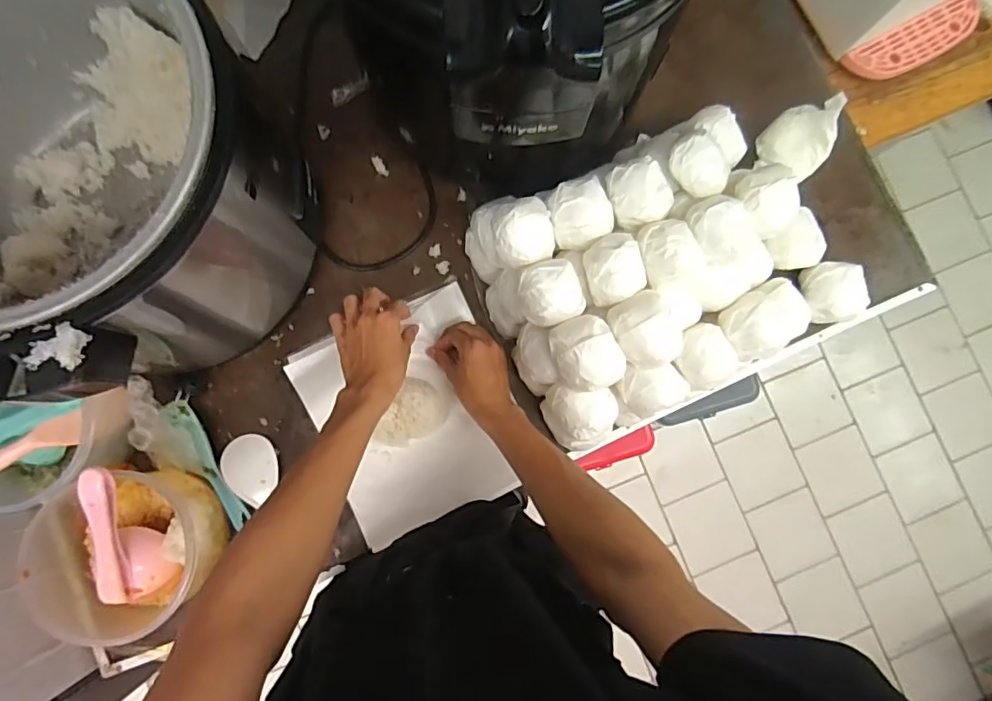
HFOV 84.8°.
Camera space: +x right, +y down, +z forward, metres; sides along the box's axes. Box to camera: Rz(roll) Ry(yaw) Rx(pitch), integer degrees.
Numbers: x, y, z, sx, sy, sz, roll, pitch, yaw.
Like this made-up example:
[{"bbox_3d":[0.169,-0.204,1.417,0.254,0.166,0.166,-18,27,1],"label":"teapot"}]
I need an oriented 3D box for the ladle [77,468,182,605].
[{"bbox_3d":[-0.414,0.204,0.596,0.062,0.064,0.171,-6,117,-3],"label":"ladle"}]

